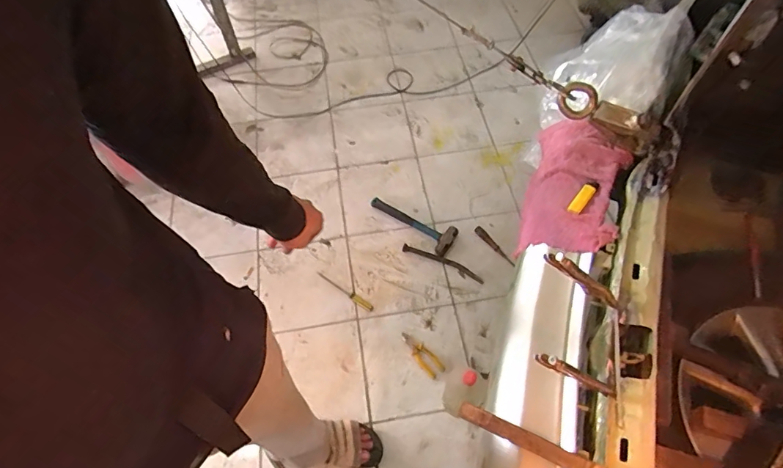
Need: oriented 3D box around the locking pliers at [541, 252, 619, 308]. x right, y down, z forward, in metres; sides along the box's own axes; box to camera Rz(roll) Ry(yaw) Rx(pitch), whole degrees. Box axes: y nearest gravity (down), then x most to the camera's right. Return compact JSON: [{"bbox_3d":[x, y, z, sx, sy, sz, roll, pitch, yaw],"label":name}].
[{"bbox_3d":[0.280,0.068,0.671,0.143,0.039,0.014,35,59,-19],"label":"locking pliers"}]

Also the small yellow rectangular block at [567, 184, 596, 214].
[{"bbox_3d":[0.357,-0.068,0.855,0.023,0.016,0.074,35,66,22],"label":"small yellow rectangular block"}]

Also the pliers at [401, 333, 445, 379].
[{"bbox_3d":[0.088,0.355,1.360,0.052,0.011,0.158,-36,63,-18],"label":"pliers"}]

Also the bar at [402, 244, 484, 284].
[{"bbox_3d":[0.169,0.092,1.507,0.281,0.015,0.038,23,62,16],"label":"bar"}]

